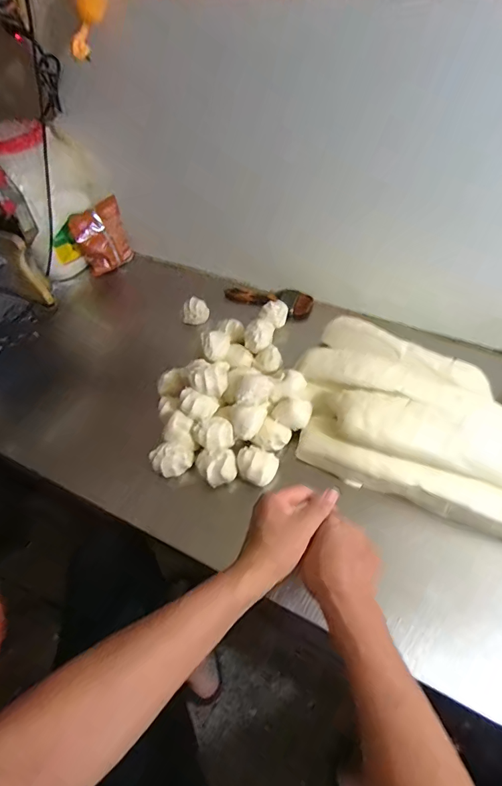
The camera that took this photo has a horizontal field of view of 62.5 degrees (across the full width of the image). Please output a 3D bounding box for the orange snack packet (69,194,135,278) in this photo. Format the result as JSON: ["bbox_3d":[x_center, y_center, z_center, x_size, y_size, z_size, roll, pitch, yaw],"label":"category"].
[{"bbox_3d":[-0.361,-0.374,1.010,0.117,0.151,0.038,-32,56,-20],"label":"orange snack packet"}]

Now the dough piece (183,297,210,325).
[{"bbox_3d":[-0.120,-0.177,0.898,0.057,0.048,0.051,-6,51,-1],"label":"dough piece"}]

